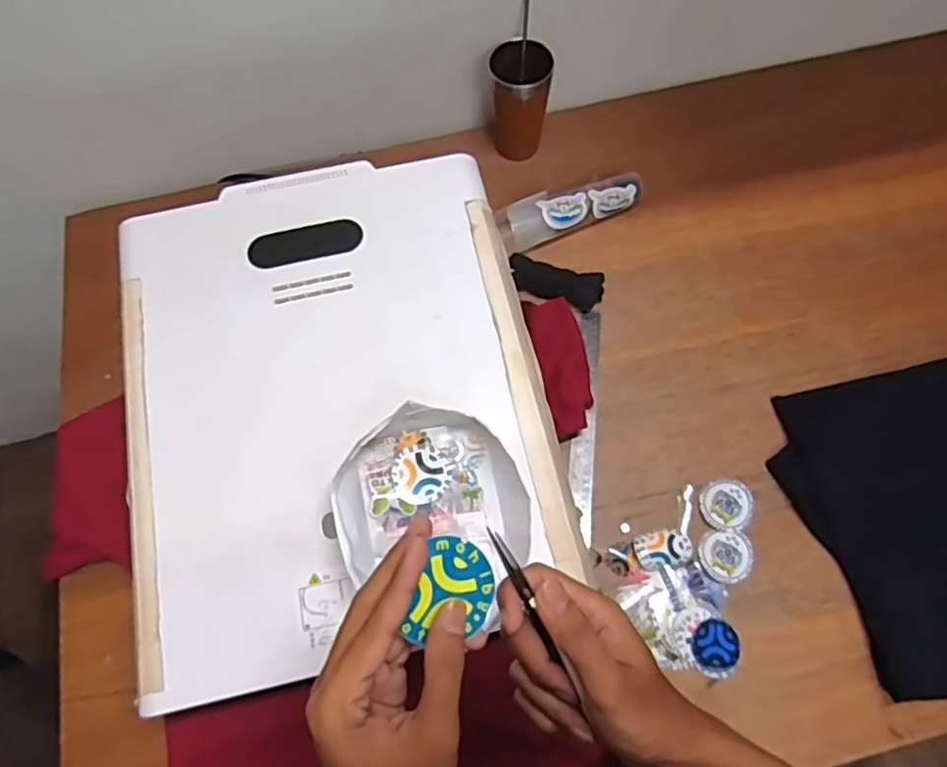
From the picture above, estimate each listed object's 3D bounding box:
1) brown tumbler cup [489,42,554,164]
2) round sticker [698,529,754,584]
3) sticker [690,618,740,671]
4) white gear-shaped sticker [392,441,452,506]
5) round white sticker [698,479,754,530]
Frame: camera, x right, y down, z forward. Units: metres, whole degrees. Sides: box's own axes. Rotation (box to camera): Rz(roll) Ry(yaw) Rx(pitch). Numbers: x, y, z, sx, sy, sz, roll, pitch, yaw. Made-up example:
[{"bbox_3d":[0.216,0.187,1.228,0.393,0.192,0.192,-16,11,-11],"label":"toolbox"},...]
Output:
[{"bbox_3d":[0.063,-0.382,0.873,0.078,0.144,0.073,0,67,0],"label":"brown tumbler cup"},{"bbox_3d":[0.286,0.194,0.714,0.060,0.004,0.057,1,67,1],"label":"round sticker"},{"bbox_3d":[0.262,0.282,0.683,0.050,0.004,0.049,0,67,0],"label":"sticker"},{"bbox_3d":[-0.048,0.082,0.575,0.052,0.004,0.053,-15,69,-18],"label":"white gear-shaped sticker"},{"bbox_3d":[0.293,0.139,0.733,0.058,0.007,0.056,0,67,0],"label":"round white sticker"}]

